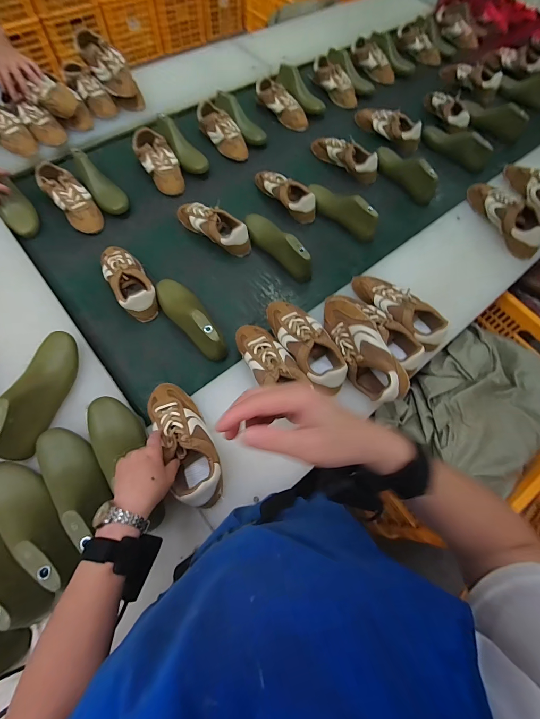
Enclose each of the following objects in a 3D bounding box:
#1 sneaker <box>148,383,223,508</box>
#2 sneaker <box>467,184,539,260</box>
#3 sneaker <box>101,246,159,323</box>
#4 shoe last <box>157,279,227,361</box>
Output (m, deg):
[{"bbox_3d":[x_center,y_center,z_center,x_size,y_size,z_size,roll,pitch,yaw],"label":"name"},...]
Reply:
[{"bbox_3d":[-0.146,0.134,0.527,0.084,0.068,0.221,-25,63,-13],"label":"sneaker"},{"bbox_3d":[0.594,-0.370,0.785,0.084,0.073,0.257,-16,69,-10],"label":"sneaker"},{"bbox_3d":[-0.327,-0.189,0.715,0.084,0.060,0.220,-28,71,-14],"label":"sneaker"},{"bbox_3d":[-0.170,-0.097,0.676,0.069,0.086,0.231,-40,74,-18],"label":"shoe last"}]

